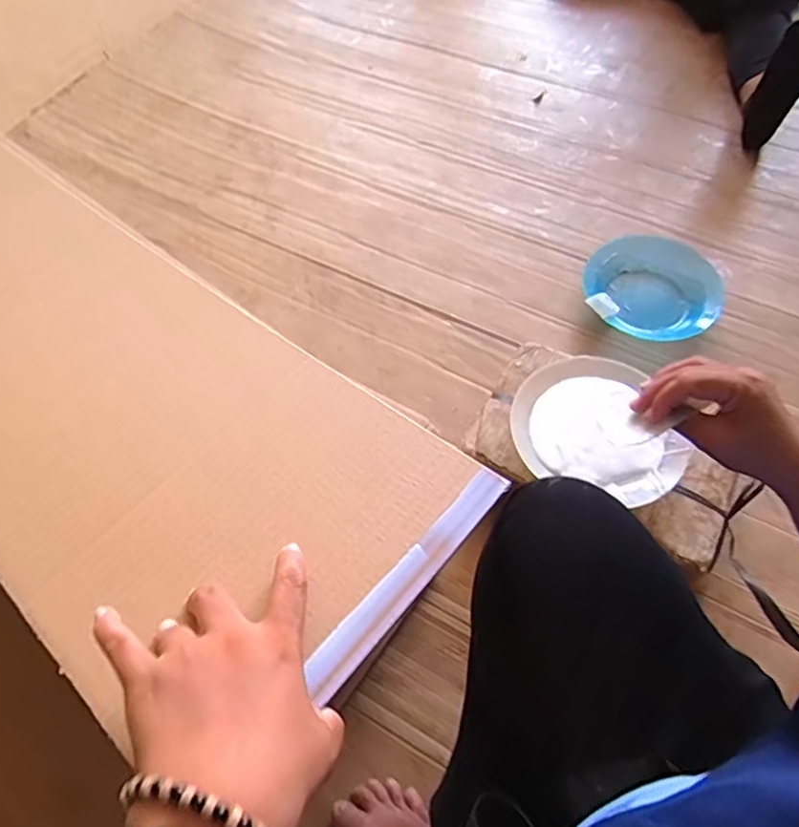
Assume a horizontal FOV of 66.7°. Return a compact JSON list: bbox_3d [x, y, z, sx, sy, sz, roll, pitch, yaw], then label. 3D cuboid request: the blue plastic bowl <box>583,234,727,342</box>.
[{"bbox_3d":[0.431,-0.220,1.021,0.221,0.065,0.236,-1,58,1],"label":"blue plastic bowl"}]

